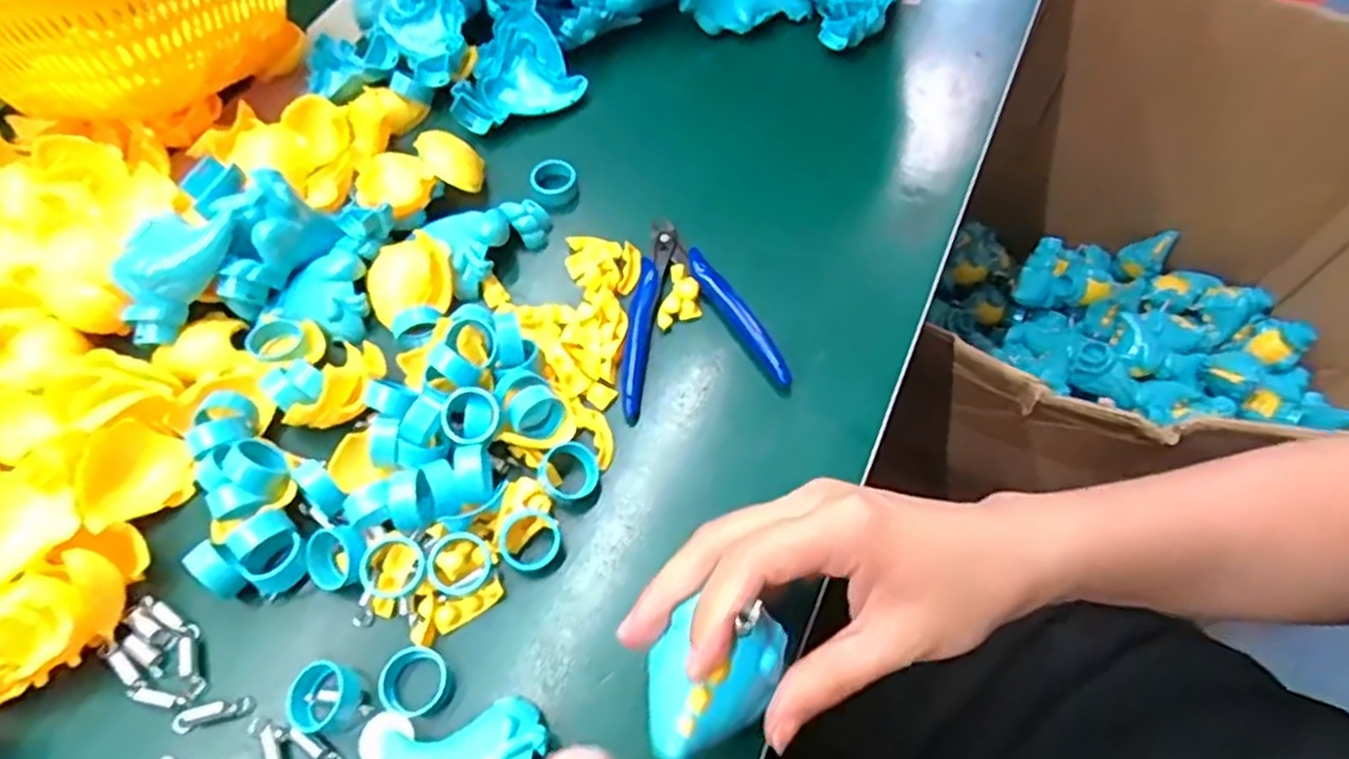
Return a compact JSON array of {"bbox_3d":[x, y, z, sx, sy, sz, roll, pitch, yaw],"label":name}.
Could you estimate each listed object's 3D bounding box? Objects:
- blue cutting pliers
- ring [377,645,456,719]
[{"bbox_3d":[0.002,-0.035,0.386,0.079,0.009,0.104,-15,61,-6],"label":"blue cutting pliers"},{"bbox_3d":[-0.103,0.122,0.304,0.026,0.014,0.025,-1,60,2],"label":"ring"}]

